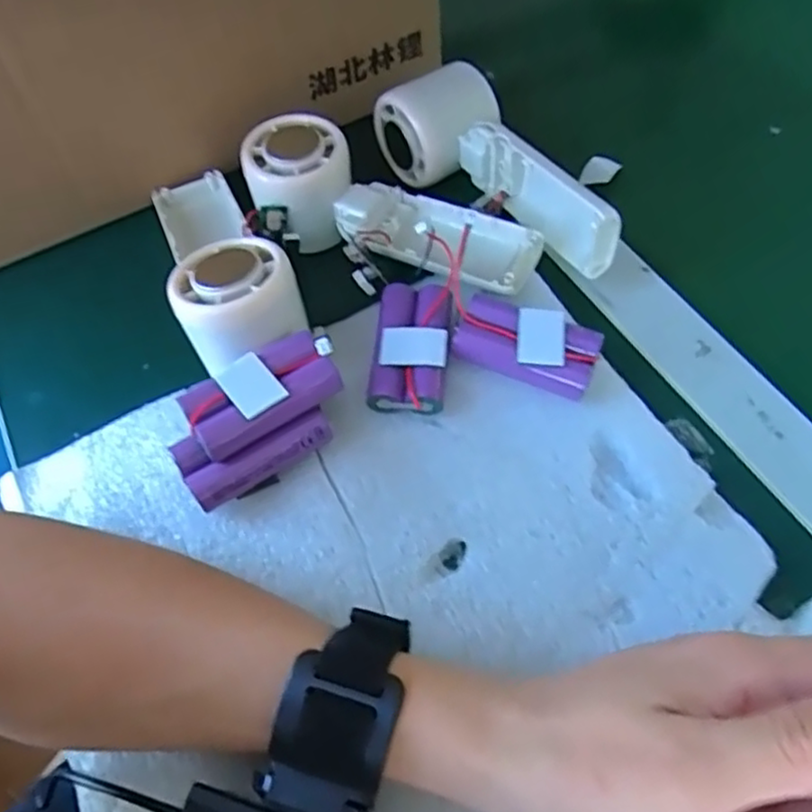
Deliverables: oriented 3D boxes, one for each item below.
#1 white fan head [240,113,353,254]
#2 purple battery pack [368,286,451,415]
[{"bbox_3d":[-0.059,-0.124,0.382,0.055,0.052,0.051,-11,59,-3],"label":"white fan head"},{"bbox_3d":[0.003,-0.029,0.334,0.034,0.026,0.067,3,59,5],"label":"purple battery pack"}]

